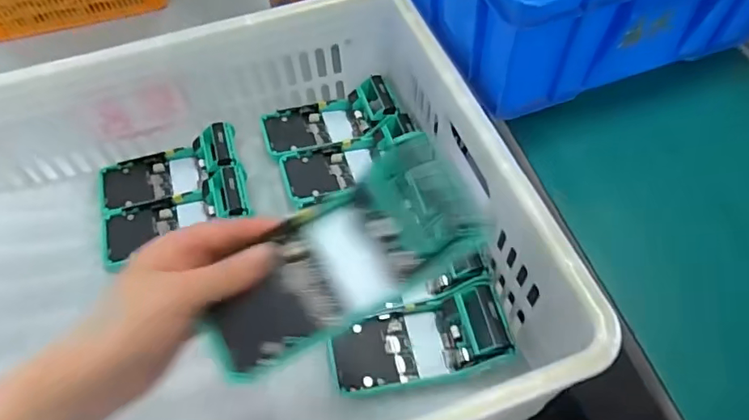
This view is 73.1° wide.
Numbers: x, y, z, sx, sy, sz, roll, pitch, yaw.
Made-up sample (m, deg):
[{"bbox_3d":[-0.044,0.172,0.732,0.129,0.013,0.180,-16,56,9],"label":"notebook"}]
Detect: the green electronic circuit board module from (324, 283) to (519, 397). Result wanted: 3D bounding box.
[{"bbox_3d":[0.041,0.124,0.480,0.161,0.043,0.068,-12,57,-5],"label":"green electronic circuit board module"}]

